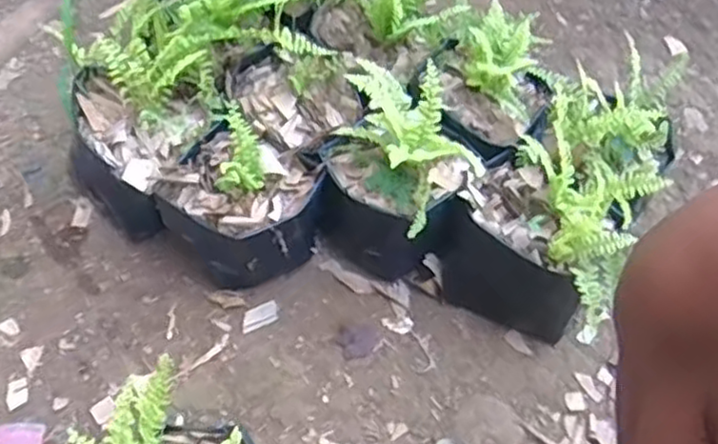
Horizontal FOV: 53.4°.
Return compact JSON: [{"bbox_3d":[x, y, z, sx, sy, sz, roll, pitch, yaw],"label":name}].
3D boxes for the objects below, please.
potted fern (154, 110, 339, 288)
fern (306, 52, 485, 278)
[{"bbox_3d":[-0.118,-0.022,0.746,0.145,0.173,0.127,28,56,17],"label":"potted fern"},{"bbox_3d":[0.039,-0.046,0.754,0.152,0.193,0.153,0,54,-1],"label":"fern"}]

